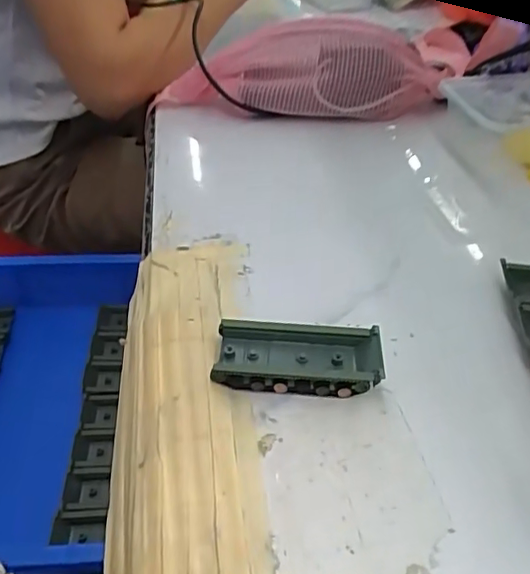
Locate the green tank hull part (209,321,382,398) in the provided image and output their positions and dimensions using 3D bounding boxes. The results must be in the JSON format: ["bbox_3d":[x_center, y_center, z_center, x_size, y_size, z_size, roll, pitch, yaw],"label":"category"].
[{"bbox_3d":[0.020,0.043,0.349,0.097,0.017,0.044,3,41,4],"label":"green tank hull part"}]

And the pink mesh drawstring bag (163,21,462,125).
[{"bbox_3d":[0.052,-0.240,0.621,0.311,0.093,0.128,6,41,7],"label":"pink mesh drawstring bag"}]

